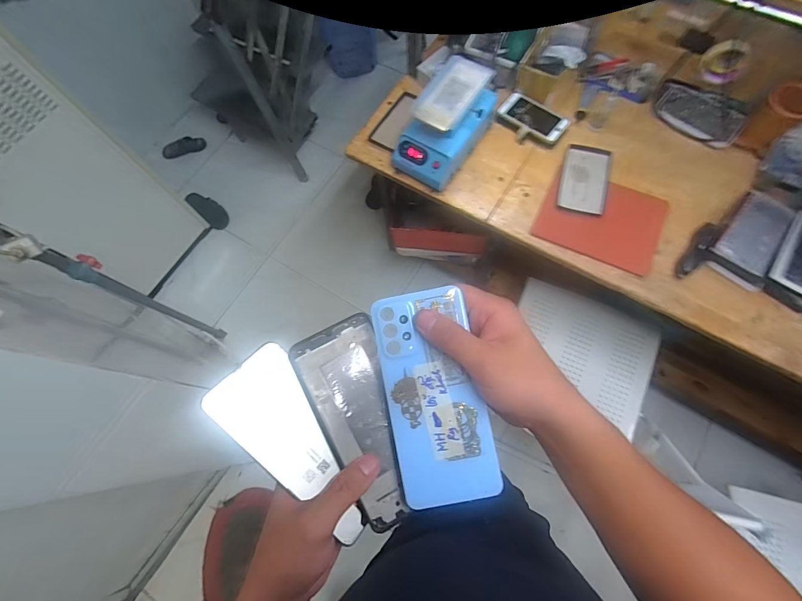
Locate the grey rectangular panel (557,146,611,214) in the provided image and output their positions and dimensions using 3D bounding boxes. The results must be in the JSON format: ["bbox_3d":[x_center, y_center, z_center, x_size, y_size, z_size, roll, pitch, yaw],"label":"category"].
[{"bbox_3d":[0.409,-0.270,0.827,0.096,0.022,0.161,15,73,7],"label":"grey rectangular panel"}]

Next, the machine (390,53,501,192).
[{"bbox_3d":[0.109,-0.387,0.823,0.144,0.139,0.239,34,76,12],"label":"machine"}]

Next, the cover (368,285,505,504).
[{"bbox_3d":[0.025,0.074,0.291,0.076,0.006,0.162,-14,84,-2],"label":"cover"}]

